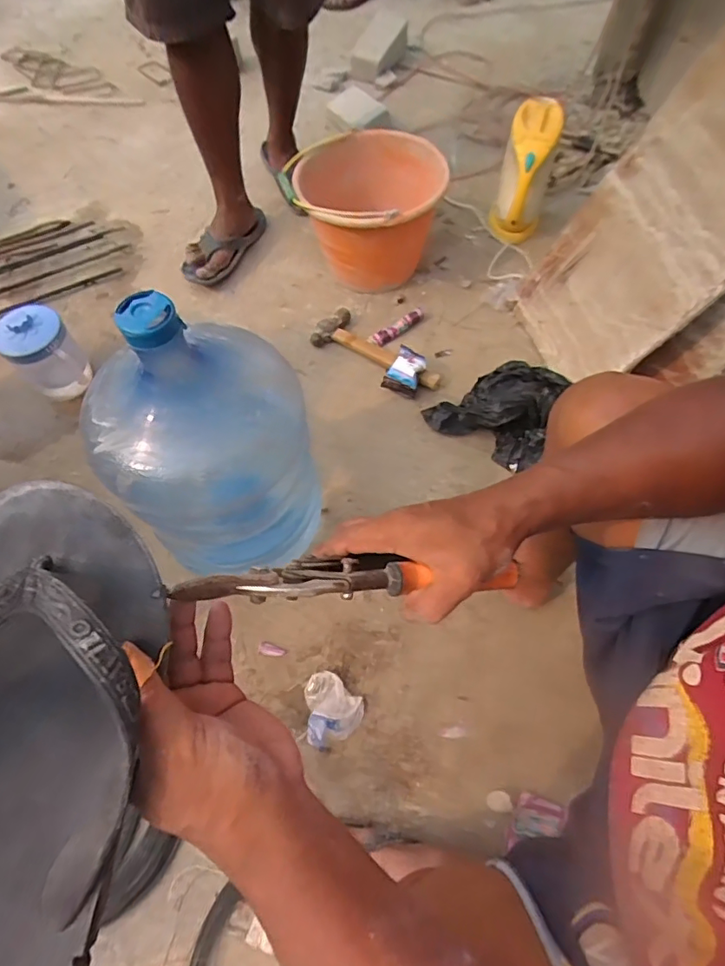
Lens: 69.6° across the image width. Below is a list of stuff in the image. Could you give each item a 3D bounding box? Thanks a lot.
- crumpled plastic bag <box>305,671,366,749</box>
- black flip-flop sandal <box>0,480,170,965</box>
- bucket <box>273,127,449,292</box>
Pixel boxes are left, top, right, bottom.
[{"bbox_3d":[-0.041,0.331,0.773,0.085,0.039,0.102,-8,63,-4],"label":"crumpled plastic bag"},{"bbox_3d":[-0.145,0.119,0.220,0.092,0.059,0.238,3,77,4],"label":"black flip-flop sandal"},{"bbox_3d":[0.002,-0.564,1.127,0.312,0.217,0.312,0,63,1],"label":"bucket"}]

